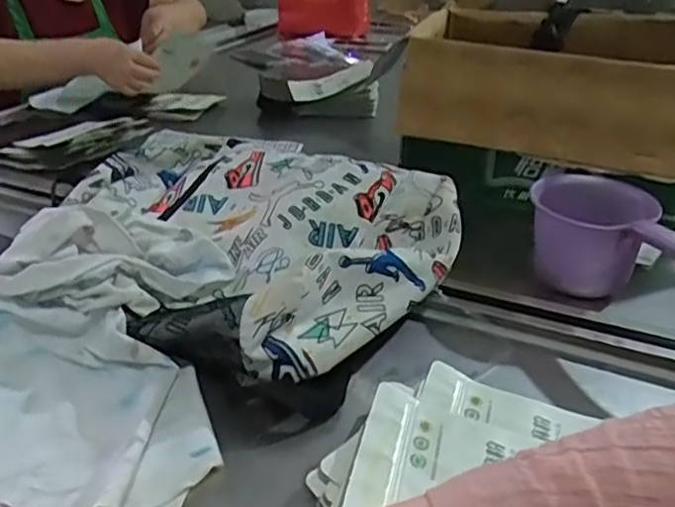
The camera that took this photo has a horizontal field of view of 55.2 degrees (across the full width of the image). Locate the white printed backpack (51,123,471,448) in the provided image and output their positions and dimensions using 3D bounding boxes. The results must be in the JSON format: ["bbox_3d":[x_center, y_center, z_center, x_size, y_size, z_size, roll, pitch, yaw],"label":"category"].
[{"bbox_3d":[-0.118,-0.017,0.709,0.448,0.110,0.328,23,36,32],"label":"white printed backpack"}]

